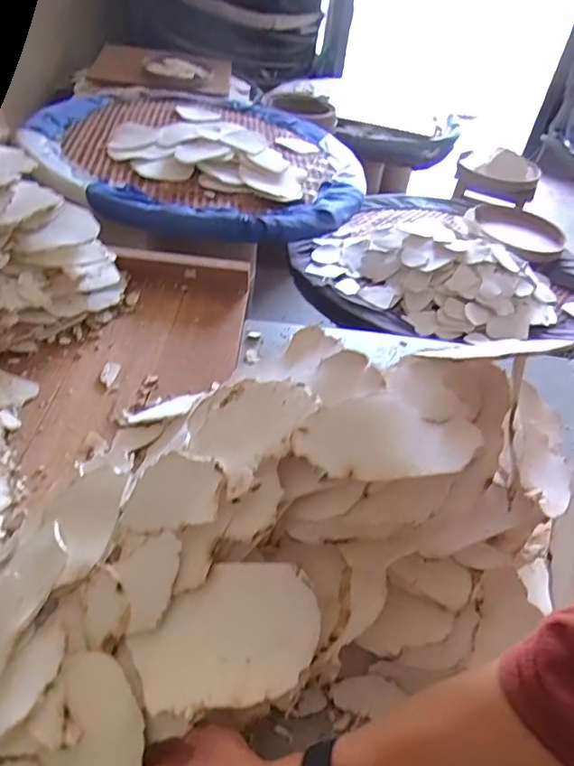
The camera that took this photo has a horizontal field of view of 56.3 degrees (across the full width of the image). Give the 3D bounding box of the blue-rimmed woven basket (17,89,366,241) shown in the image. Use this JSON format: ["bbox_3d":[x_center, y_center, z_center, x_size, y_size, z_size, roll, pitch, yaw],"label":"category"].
[{"bbox_3d":[-0.227,-0.624,1.407,0.849,0.085,0.865,5,46,1],"label":"blue-rimmed woven basket"}]

